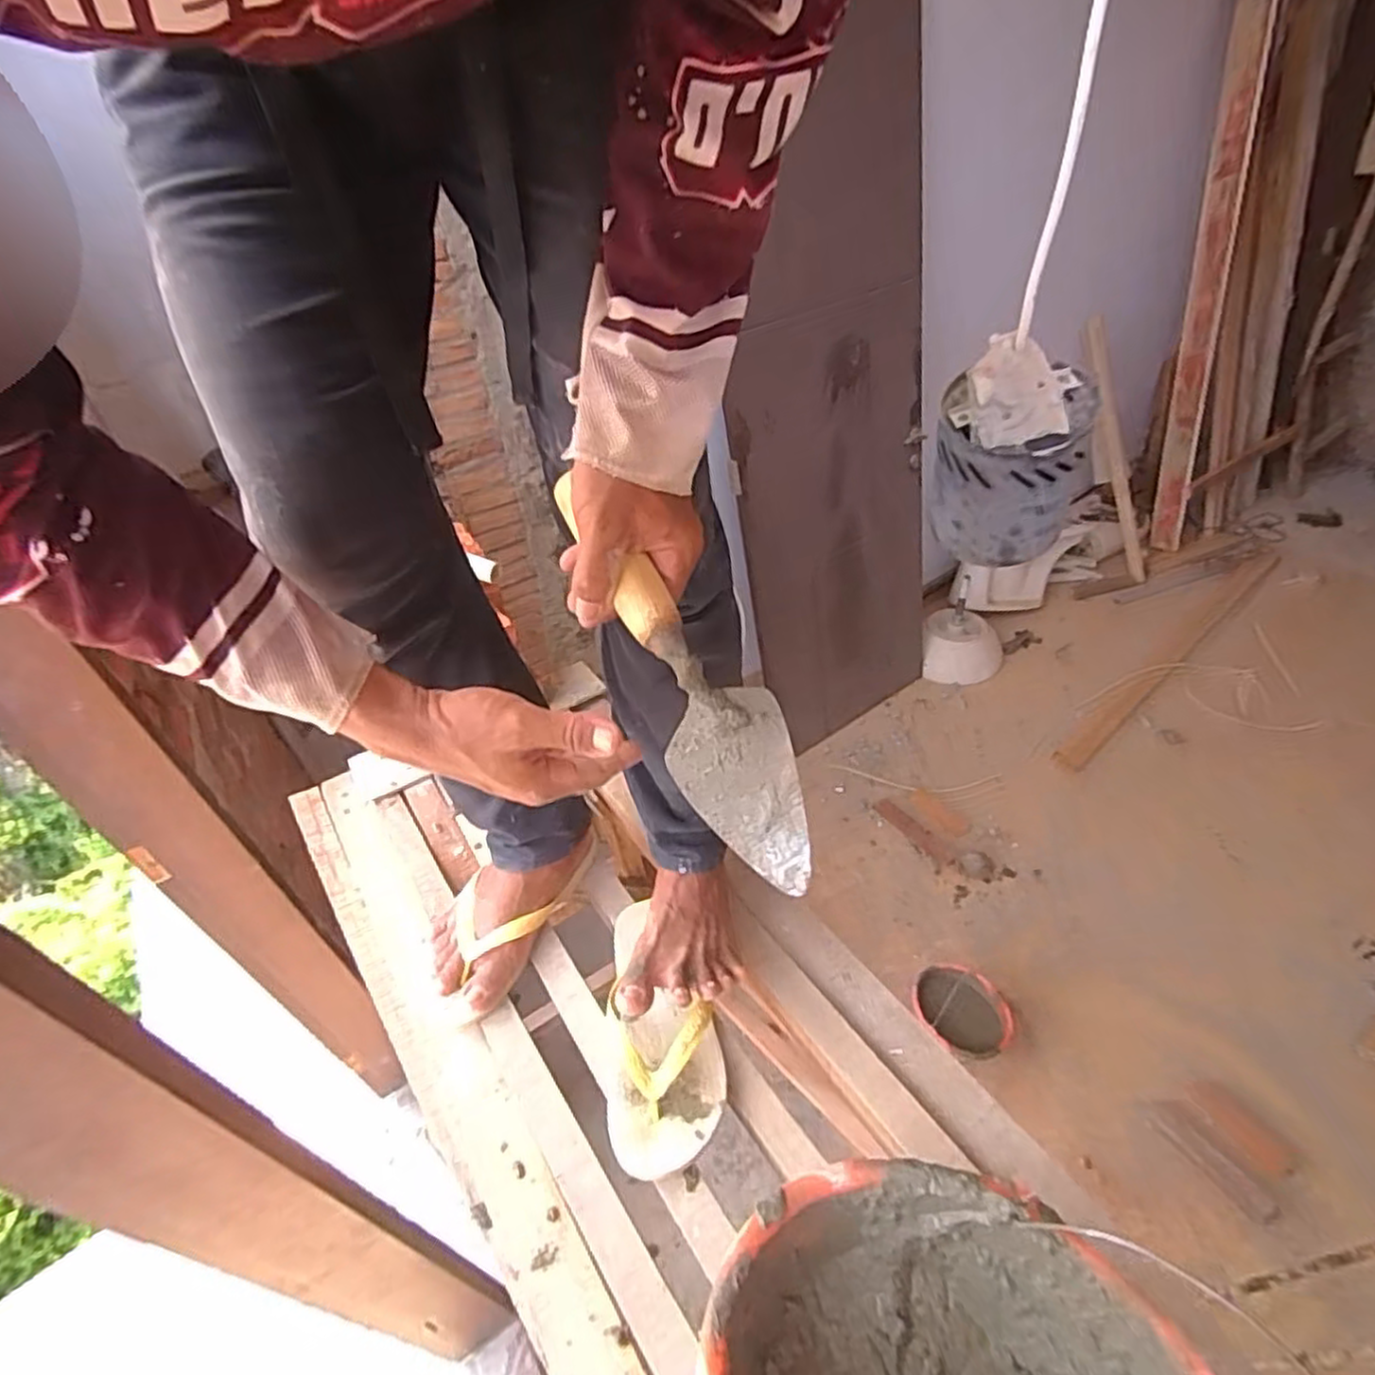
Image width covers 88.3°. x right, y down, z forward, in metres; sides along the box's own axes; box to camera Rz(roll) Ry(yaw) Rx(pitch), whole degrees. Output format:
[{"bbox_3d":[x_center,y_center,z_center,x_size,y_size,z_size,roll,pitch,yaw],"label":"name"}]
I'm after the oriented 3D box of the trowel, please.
[{"bbox_3d":[0.000,-0.010,0.418,0.064,0.048,0.264,-26,83,-21],"label":"trowel"}]

